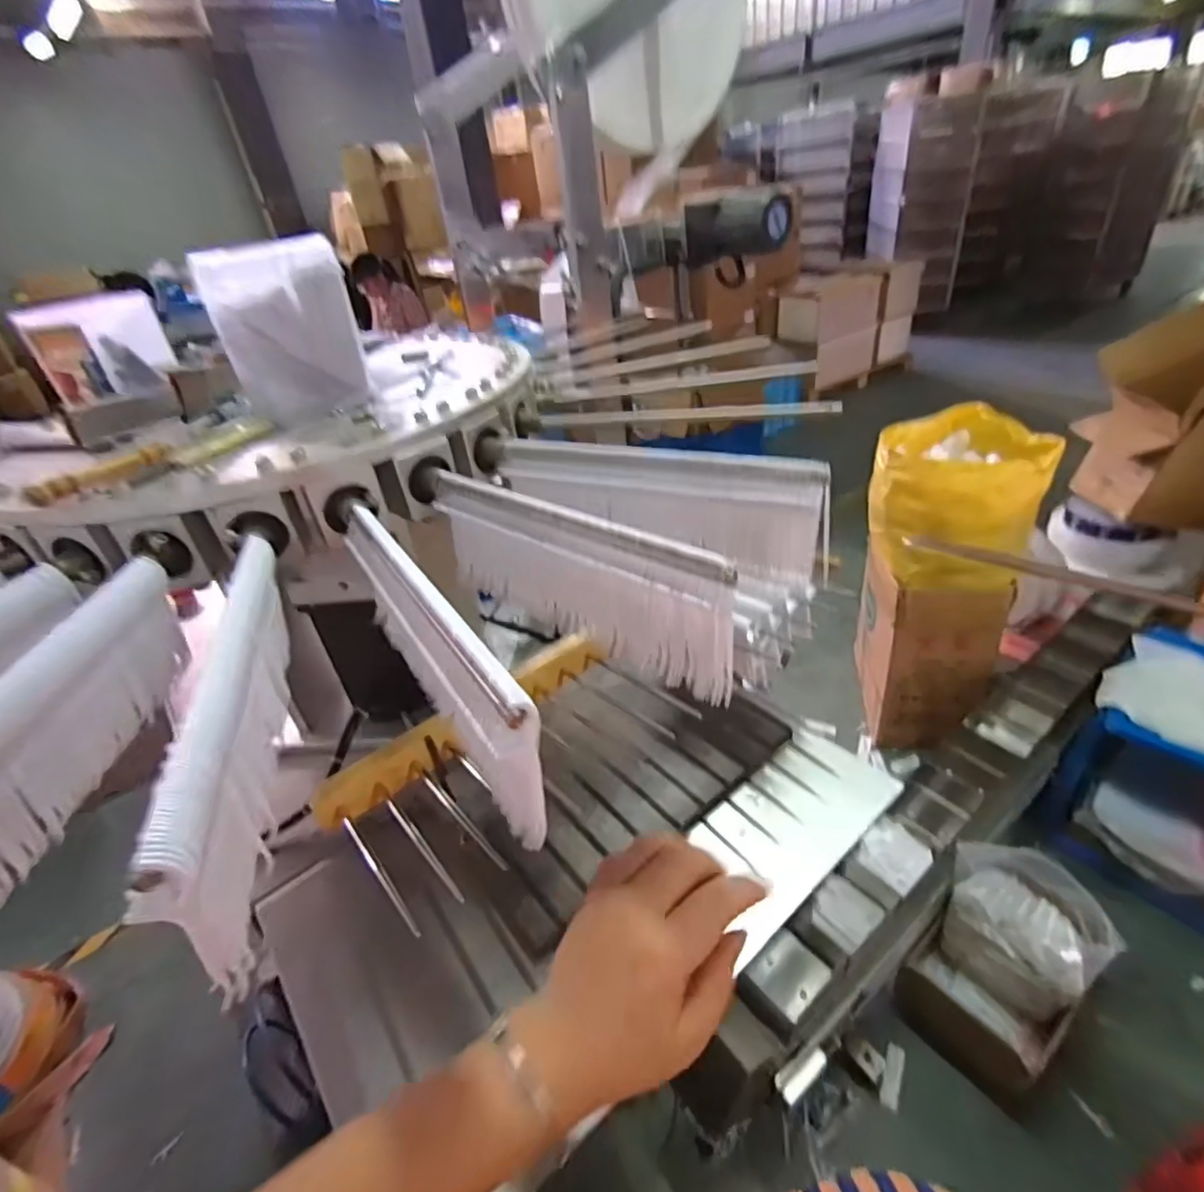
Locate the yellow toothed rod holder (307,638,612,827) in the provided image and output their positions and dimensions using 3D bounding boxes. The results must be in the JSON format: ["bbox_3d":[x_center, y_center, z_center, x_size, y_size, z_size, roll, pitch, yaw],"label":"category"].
[{"bbox_3d":[-0.103,0.095,0.485,0.248,0.027,0.016,-28,39,-27],"label":"yellow toothed rod holder"}]

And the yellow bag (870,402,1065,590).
[{"bbox_3d":[0.891,-0.264,1.560,0.369,0.288,0.443,10,38,24],"label":"yellow bag"}]

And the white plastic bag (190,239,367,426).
[{"bbox_3d":[-0.208,-0.177,0.416,0.084,0.104,0.024,-25,38,-24],"label":"white plastic bag"}]

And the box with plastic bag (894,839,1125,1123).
[{"bbox_3d":[0.741,0.683,1.149,0.272,0.323,0.252,-31,41,-30],"label":"box with plastic bag"}]

